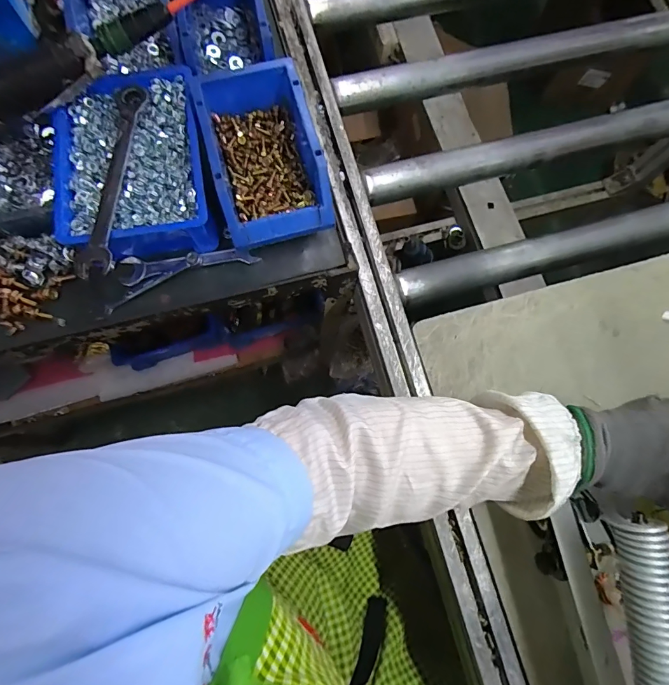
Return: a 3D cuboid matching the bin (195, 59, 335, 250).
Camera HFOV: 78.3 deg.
[{"bbox_3d":[-0.077,-0.205,0.456,0.115,0.078,0.188,-13,78,-5],"label":"bin"}]

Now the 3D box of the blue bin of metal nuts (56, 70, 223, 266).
[{"bbox_3d":[-0.212,-0.193,0.450,0.147,0.056,0.197,-7,78,-3],"label":"blue bin of metal nuts"}]

